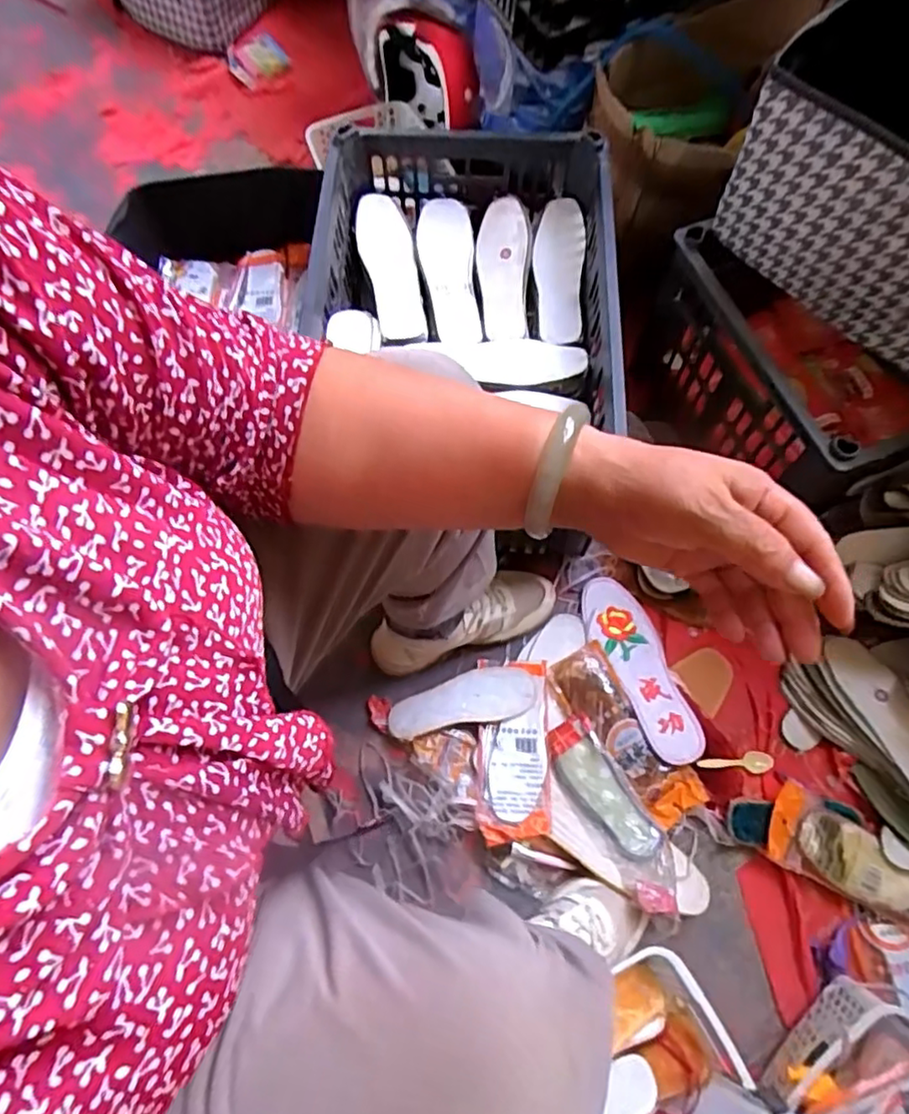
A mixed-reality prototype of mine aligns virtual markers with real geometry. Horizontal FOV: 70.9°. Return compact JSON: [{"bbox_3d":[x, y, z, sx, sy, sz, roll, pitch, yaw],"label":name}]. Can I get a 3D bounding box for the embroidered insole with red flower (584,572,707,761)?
[{"bbox_3d":[0.232,0.138,0.808,0.088,0.015,0.244,-11,61,-12],"label":"embroidered insole with red flower"}]

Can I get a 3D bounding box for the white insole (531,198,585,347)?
[{"bbox_3d":[0.135,-0.365,0.824,0.061,0.032,0.217,3,72,1],"label":"white insole"}]

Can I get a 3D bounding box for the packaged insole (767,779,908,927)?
[{"bbox_3d":[0.464,0.344,0.711,0.216,0.028,0.084,26,74,8],"label":"packaged insole"}]

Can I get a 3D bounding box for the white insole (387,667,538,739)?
[{"bbox_3d":[0.010,0.179,0.793,0.181,0.021,0.062,-10,72,-3],"label":"white insole"}]

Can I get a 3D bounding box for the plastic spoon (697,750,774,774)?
[{"bbox_3d":[0.336,0.245,0.762,0.103,0.008,0.025,7,71,-17],"label":"plastic spoon"}]

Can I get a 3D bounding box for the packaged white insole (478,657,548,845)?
[{"bbox_3d":[0.071,0.228,0.767,0.083,0.014,0.208,0,72,0],"label":"packaged white insole"}]

